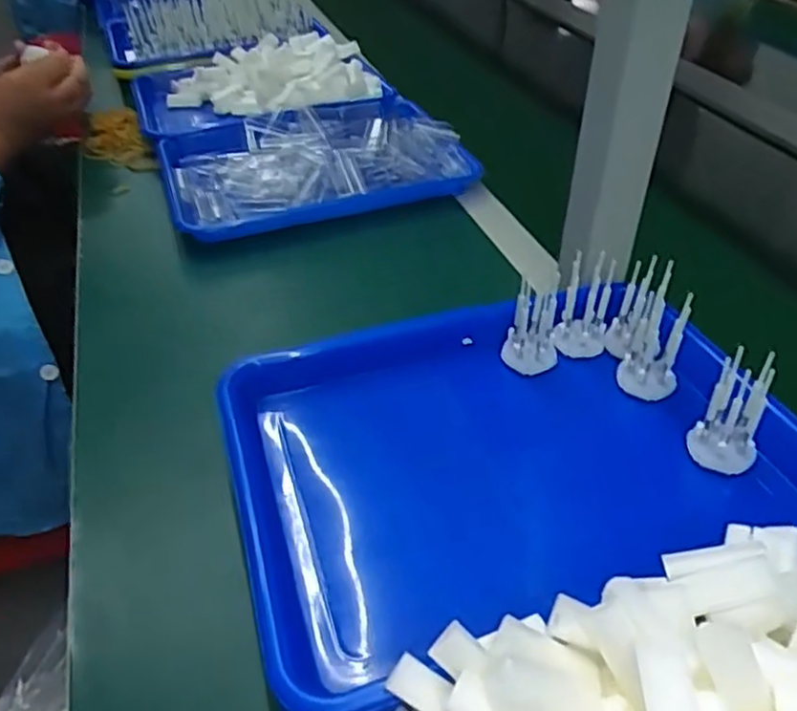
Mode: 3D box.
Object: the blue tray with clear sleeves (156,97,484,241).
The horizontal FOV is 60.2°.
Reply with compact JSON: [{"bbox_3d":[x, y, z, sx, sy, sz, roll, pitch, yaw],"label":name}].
[{"bbox_3d":[-0.108,-0.241,0.818,0.336,0.041,0.266,-15,43,-16],"label":"blue tray with clear sleeves"}]

